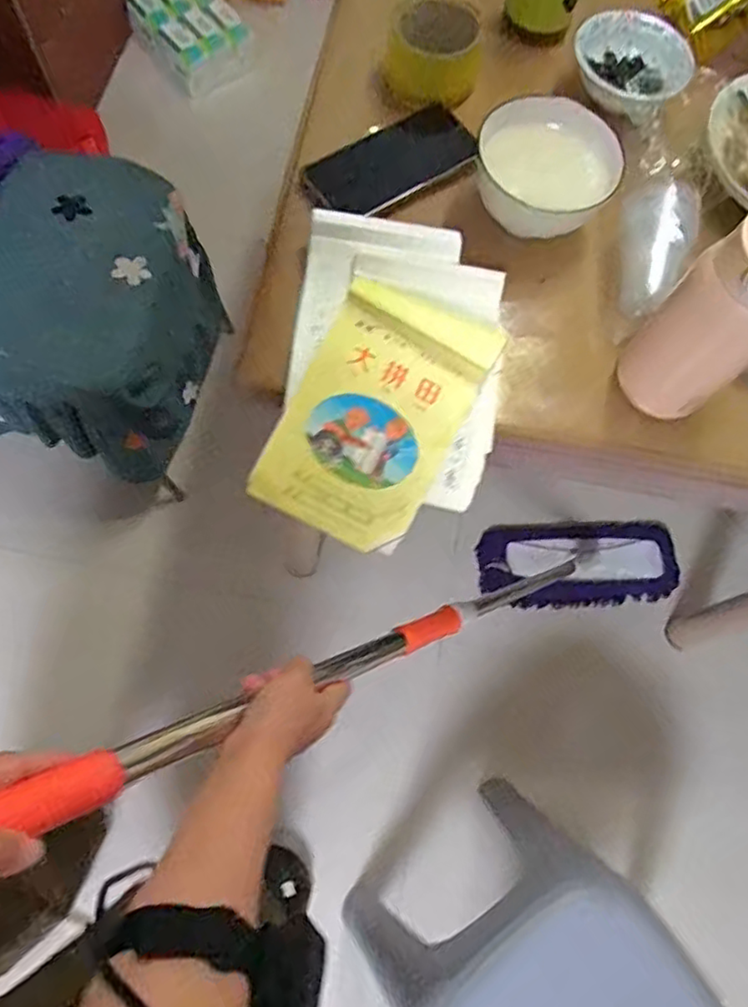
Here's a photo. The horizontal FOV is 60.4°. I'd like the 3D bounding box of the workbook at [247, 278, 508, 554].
[{"bbox_3d":[0.003,-0.074,0.524,0.126,0.016,0.210,28,88,0],"label":"workbook"}]

